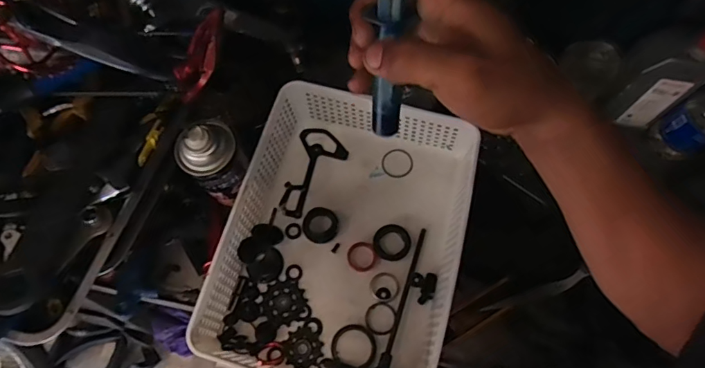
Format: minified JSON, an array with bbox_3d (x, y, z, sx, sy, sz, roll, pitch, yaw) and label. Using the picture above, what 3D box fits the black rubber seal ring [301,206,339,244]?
[{"bbox_3d":[-0.039,0.050,0.576,0.043,0.010,0.044,0,66,-1],"label":"black rubber seal ring"}]

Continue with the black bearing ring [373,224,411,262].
[{"bbox_3d":[0.048,0.071,0.569,0.044,0.007,0.044,0,66,-1],"label":"black bearing ring"}]

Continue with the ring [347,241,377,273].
[{"bbox_3d":[0.012,0.087,0.564,0.035,0.005,0.035,0,66,-1],"label":"ring"}]

